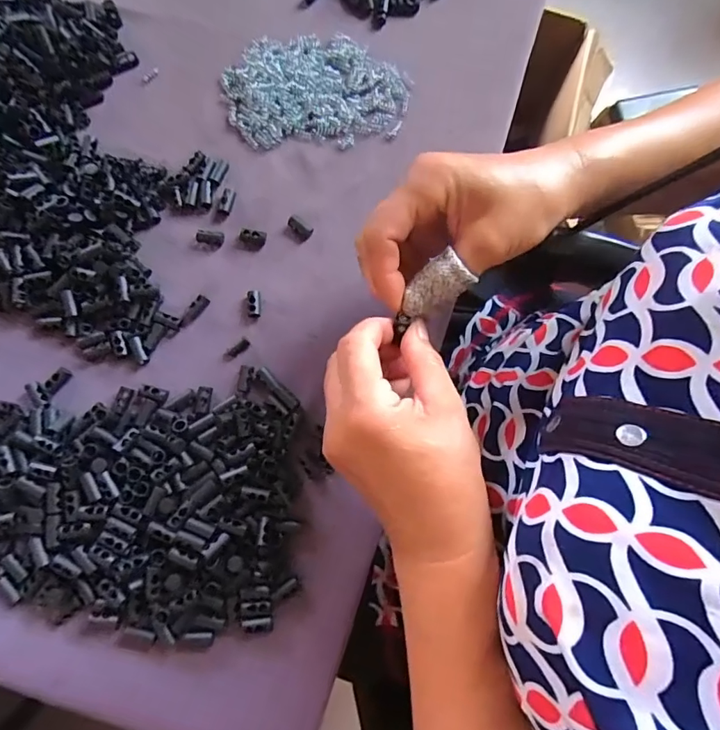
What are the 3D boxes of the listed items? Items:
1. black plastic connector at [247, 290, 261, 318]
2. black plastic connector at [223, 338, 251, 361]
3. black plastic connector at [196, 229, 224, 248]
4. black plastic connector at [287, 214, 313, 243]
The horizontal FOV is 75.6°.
[{"bbox_3d":[-0.075,-0.043,0.327,0.010,0.006,0.019,-4,79,-5],"label":"black plastic connector"},{"bbox_3d":[-0.086,-0.010,0.321,0.021,0.004,0.007,-40,84,-11],"label":"black plastic connector"},{"bbox_3d":[-0.109,-0.092,0.336,0.020,0.004,0.010,14,78,-1],"label":"black plastic connector"},{"bbox_3d":[-0.043,-0.101,0.339,0.012,0.004,0.020,-42,84,-11],"label":"black plastic connector"}]

